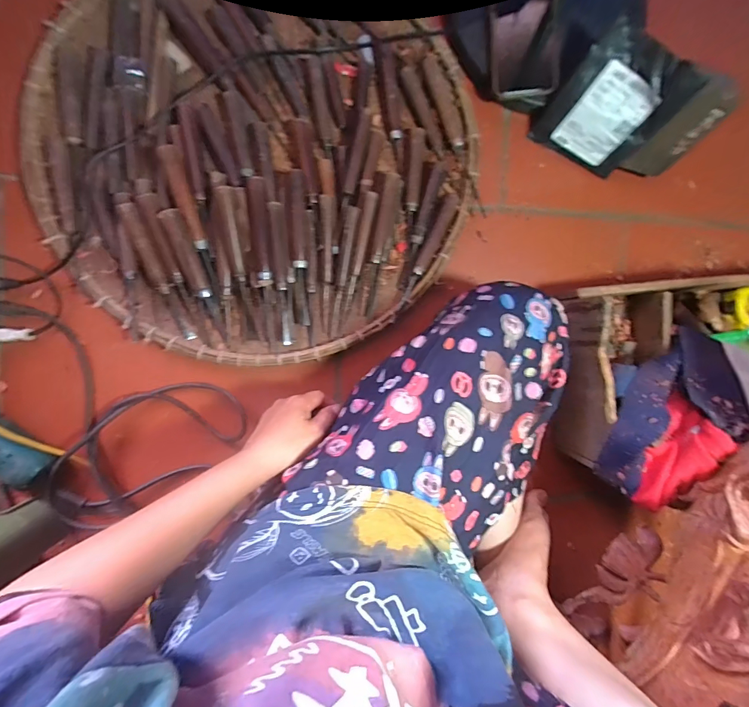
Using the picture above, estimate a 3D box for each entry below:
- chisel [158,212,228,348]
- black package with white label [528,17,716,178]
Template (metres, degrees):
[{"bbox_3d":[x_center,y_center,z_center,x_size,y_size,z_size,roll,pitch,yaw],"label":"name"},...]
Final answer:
[{"bbox_3d":[-0.215,-0.087,0.484,0.020,0.020,0.169,-17,114,-6],"label":"chisel"},{"bbox_3d":[0.292,-0.309,0.496,0.128,0.142,0.024,35,53,-2],"label":"black package with white label"}]

